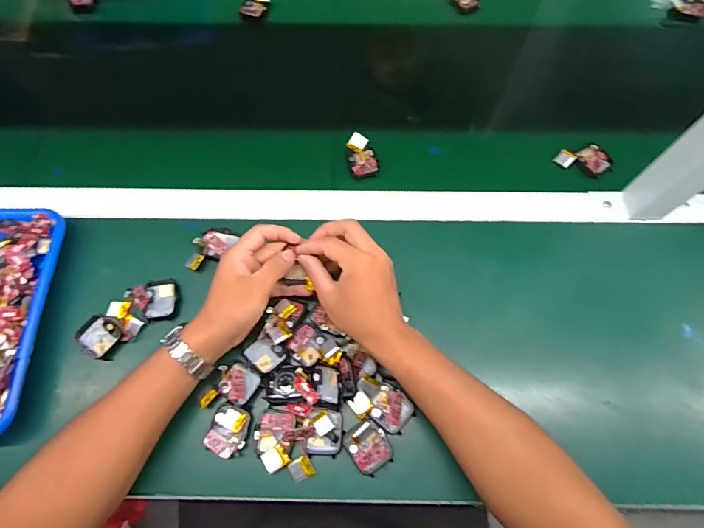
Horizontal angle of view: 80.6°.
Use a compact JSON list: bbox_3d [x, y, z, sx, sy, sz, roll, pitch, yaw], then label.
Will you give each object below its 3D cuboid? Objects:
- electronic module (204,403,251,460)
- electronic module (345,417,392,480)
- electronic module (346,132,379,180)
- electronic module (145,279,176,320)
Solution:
[{"bbox_3d":[-0.122,0.165,0.409,0.037,0.005,0.047,18,69,8],"label":"electronic module"},{"bbox_3d":[0.017,0.177,0.400,0.038,0.017,0.045,-34,71,-12],"label":"electronic module"},{"bbox_3d":[0.013,-0.138,0.530,0.036,0.019,0.058,-10,68,-3],"label":"electronic module"},{"bbox_3d":[-0.211,0.039,0.461,0.032,0.009,0.044,-7,68,-2],"label":"electronic module"}]

